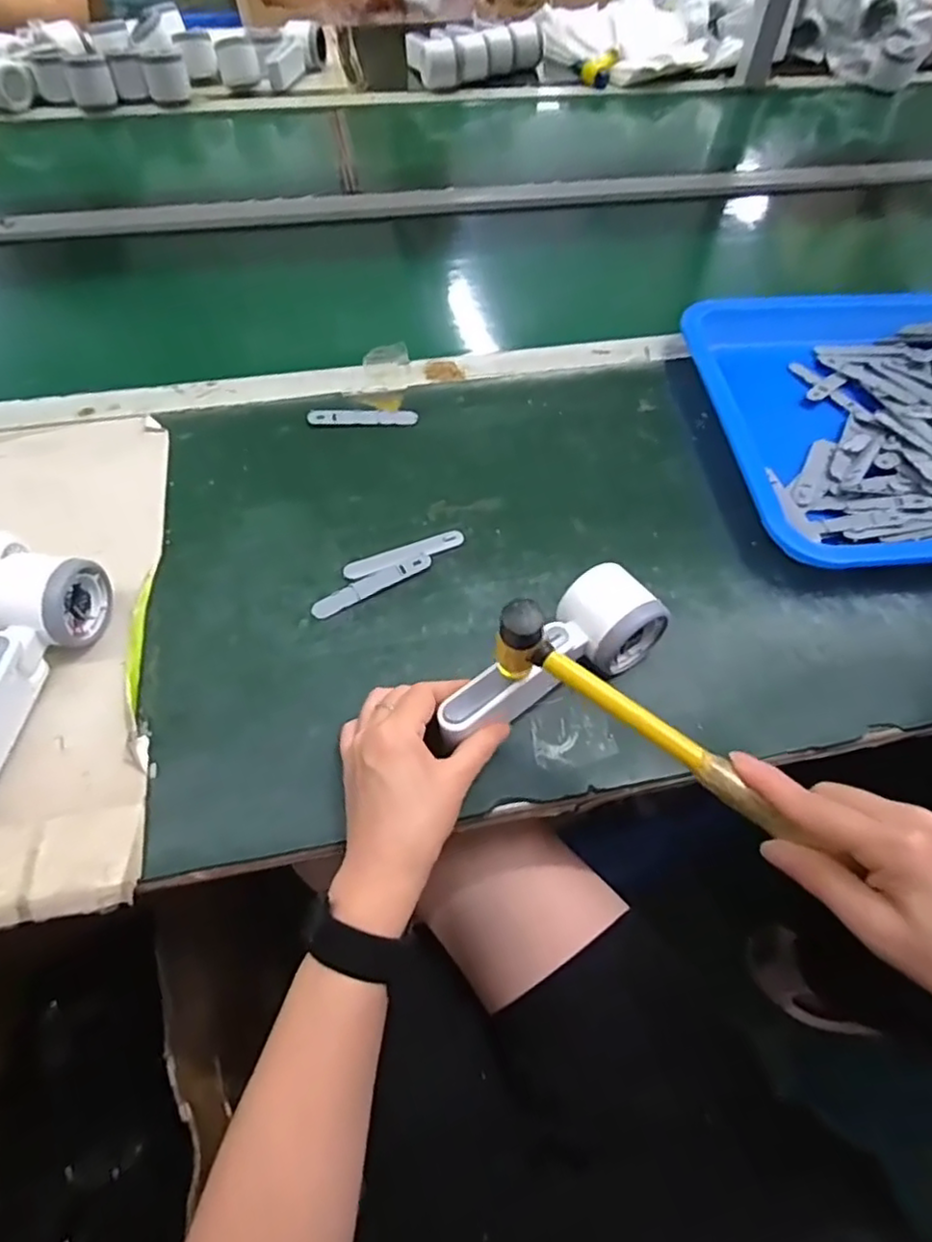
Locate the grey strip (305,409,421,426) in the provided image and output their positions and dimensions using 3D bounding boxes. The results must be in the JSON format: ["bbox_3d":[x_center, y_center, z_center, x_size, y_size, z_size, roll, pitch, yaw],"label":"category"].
[{"bbox_3d":[-0.092,-0.183,0.591,0.095,0.007,0.018,-2,55,-3],"label":"grey strip"}]

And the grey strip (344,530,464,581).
[{"bbox_3d":[-0.047,-0.052,0.507,0.095,0.004,0.015,-20,58,-15],"label":"grey strip"}]

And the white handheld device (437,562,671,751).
[{"bbox_3d":[0.051,0.025,0.424,0.163,0.048,0.053,-29,62,-17],"label":"white handheld device"}]

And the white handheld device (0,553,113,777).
[{"bbox_3d":[-0.290,0.032,0.414,0.060,0.049,0.169,8,55,4],"label":"white handheld device"}]

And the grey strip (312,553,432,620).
[{"bbox_3d":[-0.069,-0.028,0.490,0.095,0.004,0.016,-26,60,-18],"label":"grey strip"}]

